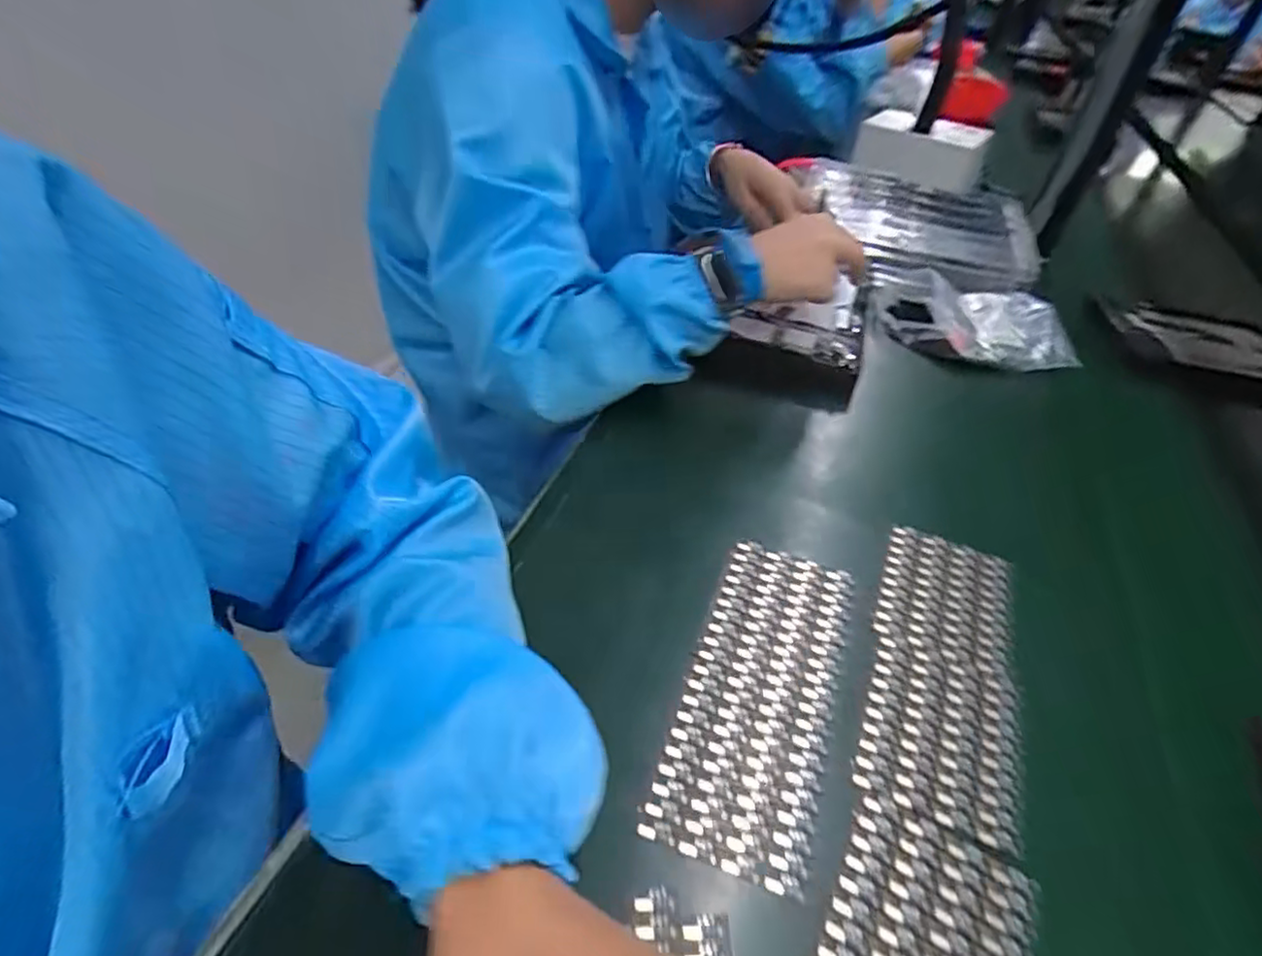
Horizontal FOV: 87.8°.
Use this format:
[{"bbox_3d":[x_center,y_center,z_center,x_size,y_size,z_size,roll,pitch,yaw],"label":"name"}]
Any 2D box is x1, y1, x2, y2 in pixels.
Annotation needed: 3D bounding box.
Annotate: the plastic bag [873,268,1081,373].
[{"bbox_3d":[0.361,-0.169,0.694,0.202,0.043,0.138,25,44,18],"label":"plastic bag"}]

